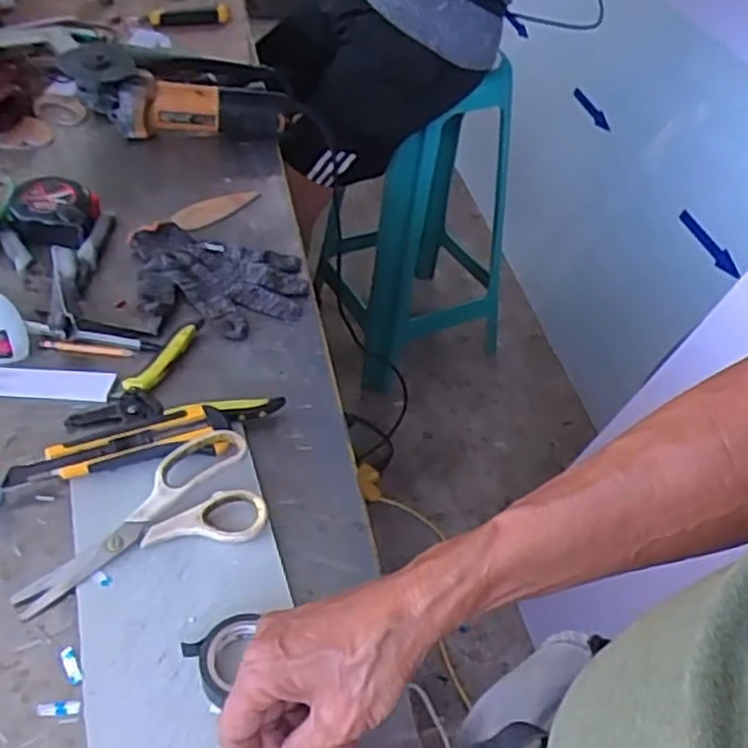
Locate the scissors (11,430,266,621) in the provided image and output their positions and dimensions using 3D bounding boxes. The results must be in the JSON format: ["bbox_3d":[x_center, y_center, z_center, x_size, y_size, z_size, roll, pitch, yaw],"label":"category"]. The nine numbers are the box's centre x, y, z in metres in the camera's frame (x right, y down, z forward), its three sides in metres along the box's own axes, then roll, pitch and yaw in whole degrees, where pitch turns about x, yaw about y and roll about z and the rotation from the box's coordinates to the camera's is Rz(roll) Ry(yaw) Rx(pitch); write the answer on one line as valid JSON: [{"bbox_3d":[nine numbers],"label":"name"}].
[{"bbox_3d":[-0.172,0.101,0.545,0.175,0.027,0.086,-15,47,-20],"label":"scissors"}]

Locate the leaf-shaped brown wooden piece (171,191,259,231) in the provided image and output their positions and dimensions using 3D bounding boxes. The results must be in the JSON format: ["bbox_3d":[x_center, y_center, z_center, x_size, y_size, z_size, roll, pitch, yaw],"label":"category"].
[{"bbox_3d":[-0.181,-0.194,0.865,0.039,0.012,0.117,43,55,15],"label":"leaf-shaped brown wooden piece"}]

